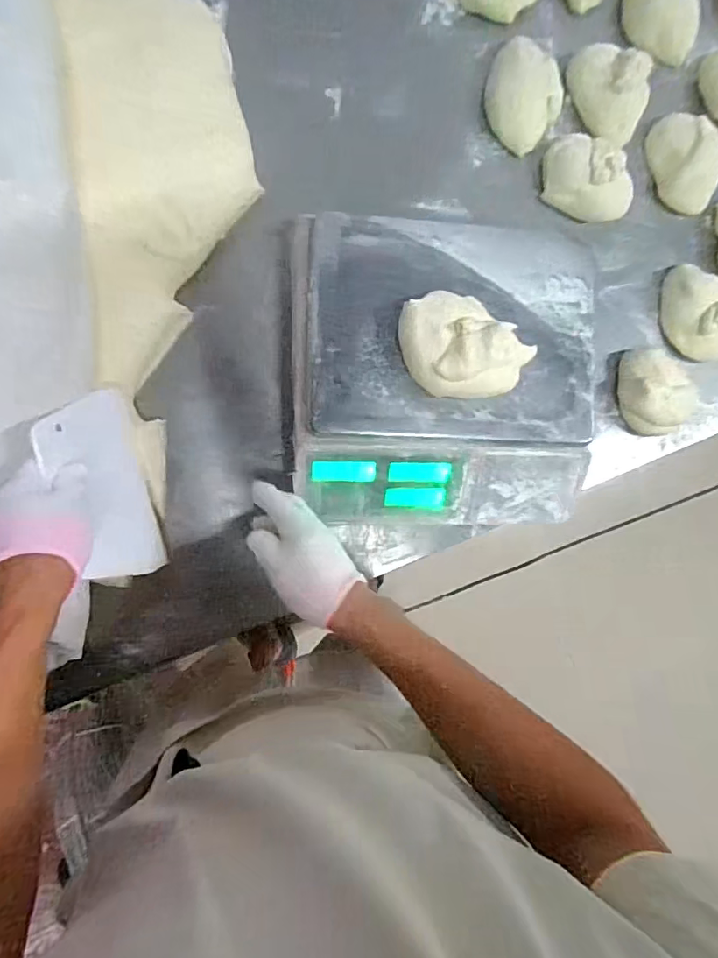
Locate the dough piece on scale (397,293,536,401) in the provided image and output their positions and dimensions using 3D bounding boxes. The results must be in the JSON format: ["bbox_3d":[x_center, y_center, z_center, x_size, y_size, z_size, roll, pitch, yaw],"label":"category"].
[{"bbox_3d":[0.110,-0.133,0.507,0.129,0.032,0.102,-6,89,-12],"label":"dough piece on scale"}]

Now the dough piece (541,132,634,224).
[{"bbox_3d":[0.293,-0.383,0.651,0.120,0.040,0.100,41,81,-7],"label":"dough piece"}]

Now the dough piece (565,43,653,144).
[{"bbox_3d":[0.327,-0.501,0.662,0.085,0.046,0.129,-27,93,-11],"label":"dough piece"}]

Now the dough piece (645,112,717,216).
[{"bbox_3d":[0.429,-0.417,0.671,0.082,0.035,0.122,0,87,-11],"label":"dough piece"}]

